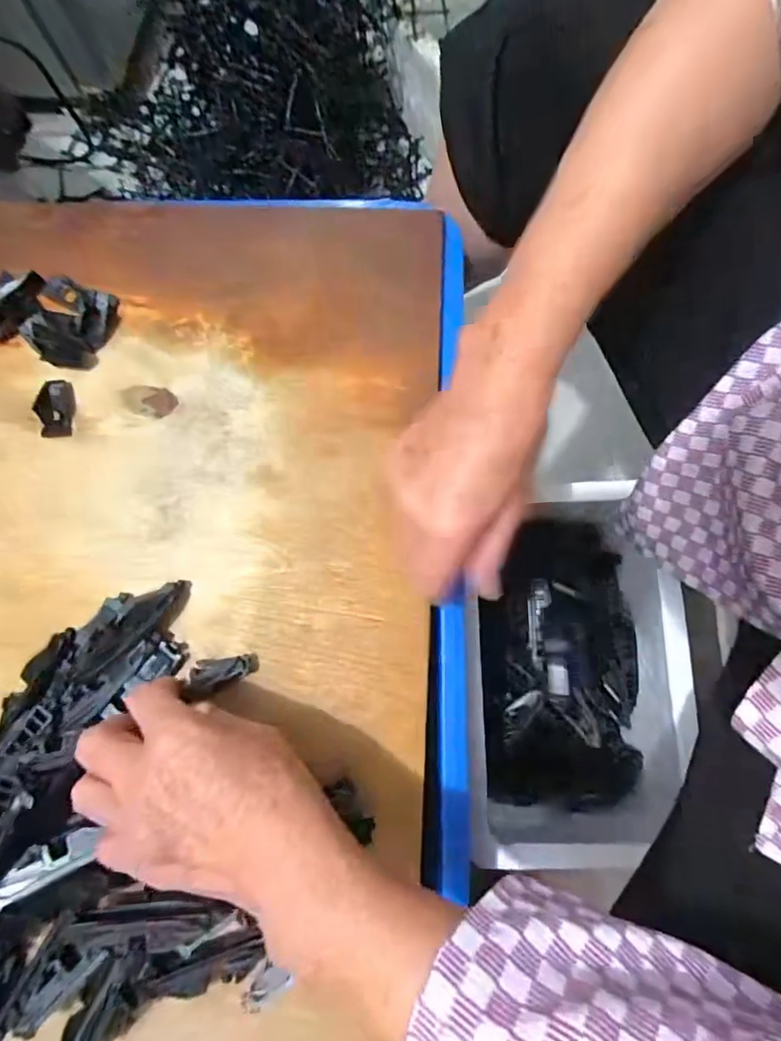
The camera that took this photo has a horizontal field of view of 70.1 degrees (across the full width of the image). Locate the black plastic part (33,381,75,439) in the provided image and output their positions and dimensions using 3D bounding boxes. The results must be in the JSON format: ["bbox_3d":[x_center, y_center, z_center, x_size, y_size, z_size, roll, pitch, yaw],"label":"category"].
[{"bbox_3d":[-0.237,-0.080,0.393,0.023,0.008,0.042,-7,79,2],"label":"black plastic part"}]

